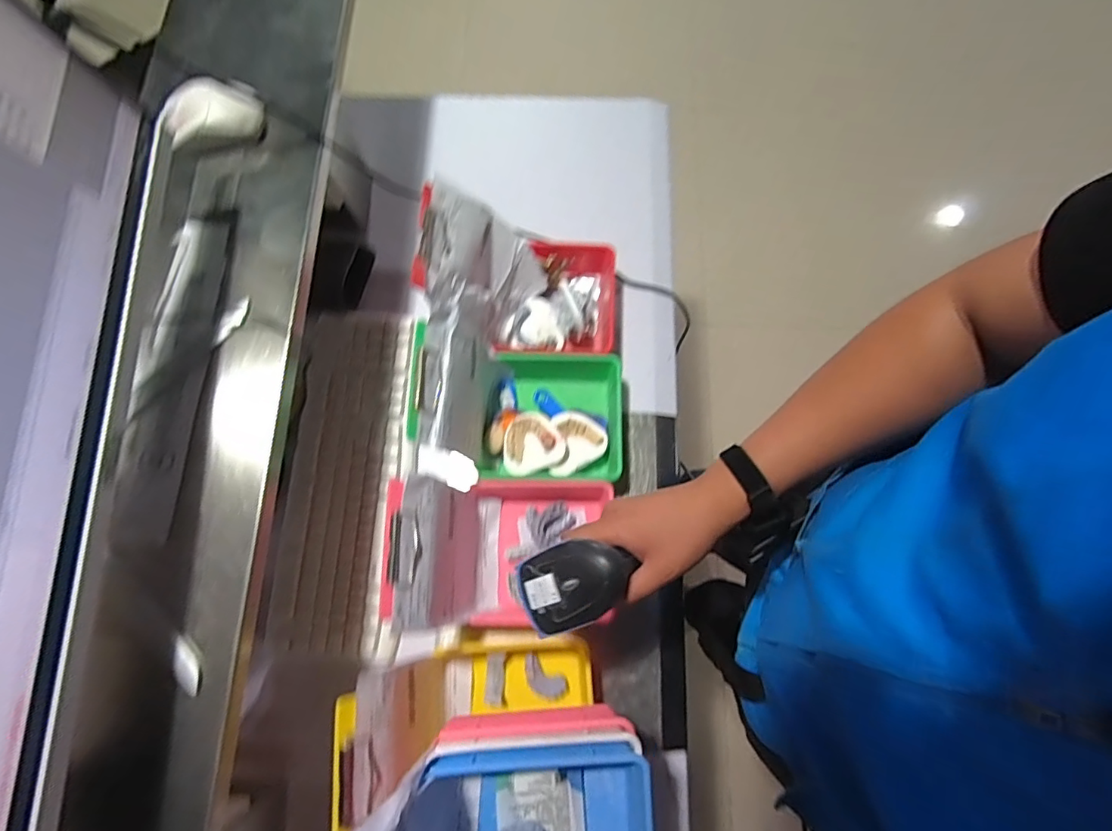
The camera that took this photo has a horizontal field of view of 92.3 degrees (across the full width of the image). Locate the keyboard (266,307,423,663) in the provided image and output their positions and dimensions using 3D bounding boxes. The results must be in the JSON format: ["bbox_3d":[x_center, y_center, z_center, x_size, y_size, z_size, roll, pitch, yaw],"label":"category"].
[{"bbox_3d":[-0.254,0.067,0.661,0.144,0.016,0.423,1,75,0],"label":"keyboard"}]

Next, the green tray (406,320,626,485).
[{"bbox_3d":[-0.001,0.003,0.672,0.171,0.067,0.158,4,75,1],"label":"green tray"}]

